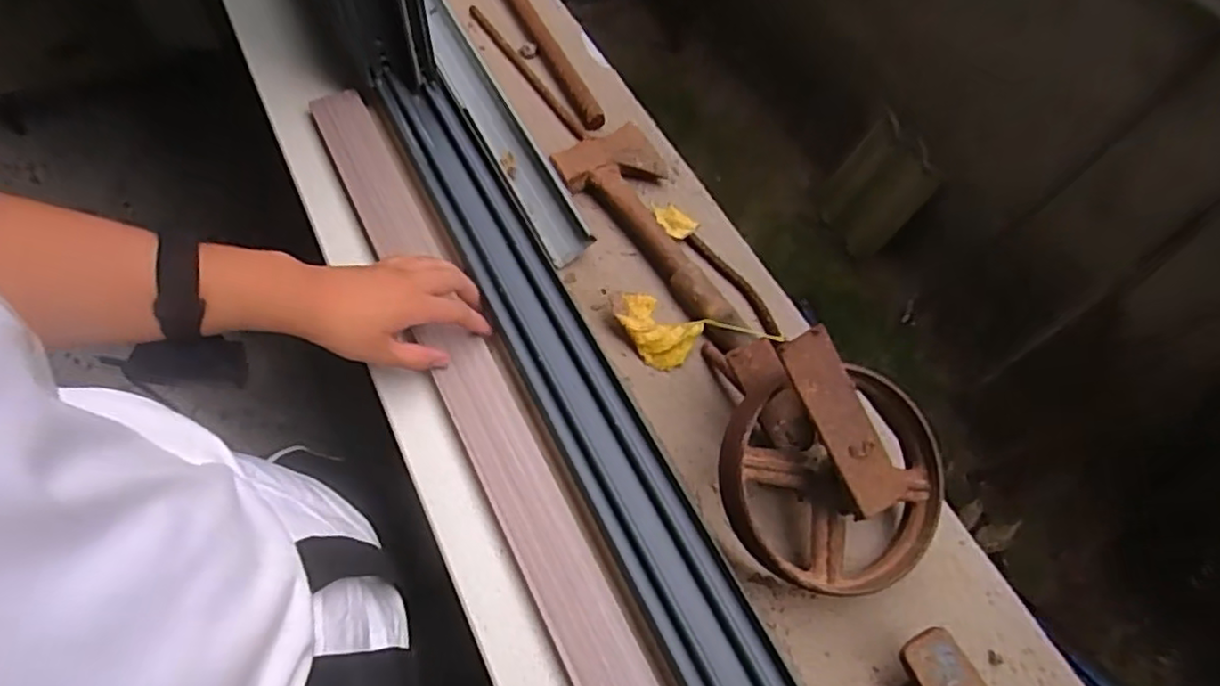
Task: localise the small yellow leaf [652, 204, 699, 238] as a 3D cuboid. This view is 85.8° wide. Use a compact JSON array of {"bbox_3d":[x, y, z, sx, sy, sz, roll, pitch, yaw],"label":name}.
[{"bbox_3d":[0.065,-0.129,0.695,0.048,0.014,0.032,41,65,18],"label":"small yellow leaf"}]

